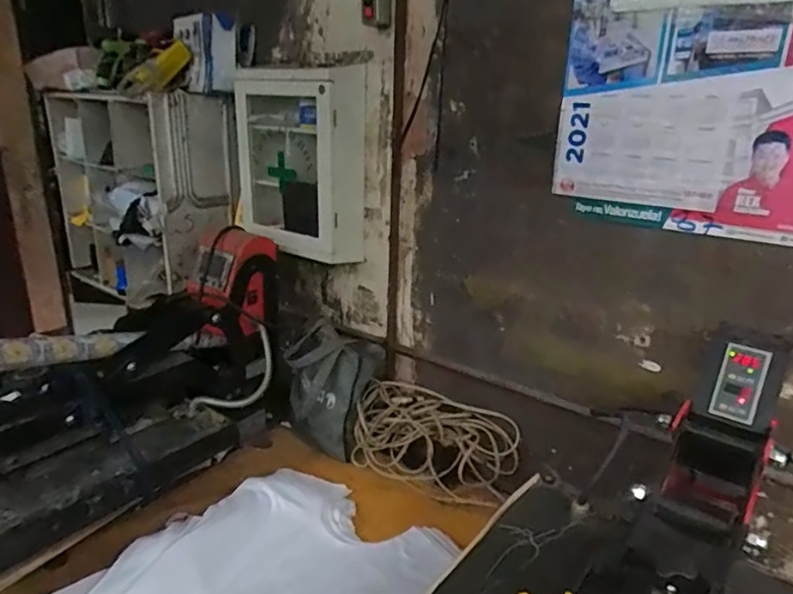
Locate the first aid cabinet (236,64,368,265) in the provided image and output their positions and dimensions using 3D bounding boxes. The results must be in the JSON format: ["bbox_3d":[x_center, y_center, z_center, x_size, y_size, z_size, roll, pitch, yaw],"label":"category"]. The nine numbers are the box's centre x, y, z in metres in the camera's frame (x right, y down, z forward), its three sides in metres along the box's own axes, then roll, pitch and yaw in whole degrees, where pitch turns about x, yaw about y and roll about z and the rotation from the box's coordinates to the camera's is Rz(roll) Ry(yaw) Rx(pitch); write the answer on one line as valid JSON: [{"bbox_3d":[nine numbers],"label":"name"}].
[{"bbox_3d":[-0.236,-0.301,1.264,0.345,0.394,0.120,13,22,31],"label":"first aid cabinet"}]

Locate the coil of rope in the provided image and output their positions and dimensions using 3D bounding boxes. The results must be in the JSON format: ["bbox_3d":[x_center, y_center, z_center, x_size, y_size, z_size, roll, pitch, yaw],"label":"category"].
[{"bbox_3d":[0.078,0.319,1.187,0.343,0.137,0.179,15,24,34],"label":"coil of rope"}]

